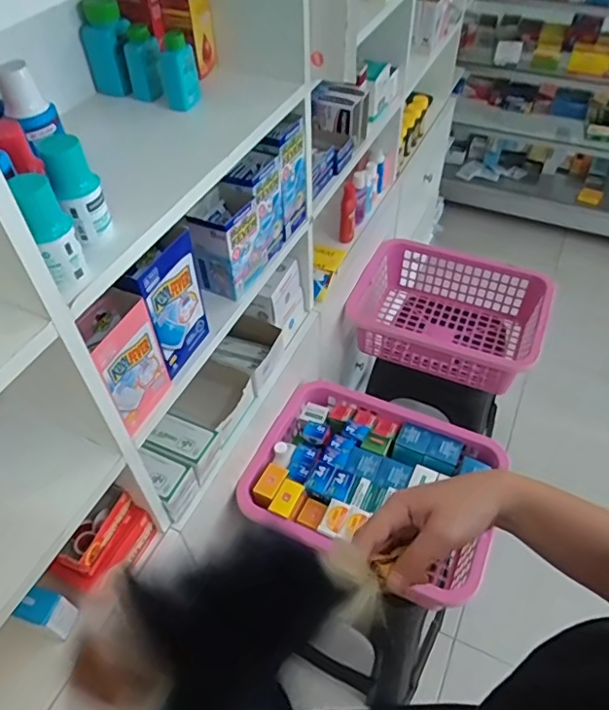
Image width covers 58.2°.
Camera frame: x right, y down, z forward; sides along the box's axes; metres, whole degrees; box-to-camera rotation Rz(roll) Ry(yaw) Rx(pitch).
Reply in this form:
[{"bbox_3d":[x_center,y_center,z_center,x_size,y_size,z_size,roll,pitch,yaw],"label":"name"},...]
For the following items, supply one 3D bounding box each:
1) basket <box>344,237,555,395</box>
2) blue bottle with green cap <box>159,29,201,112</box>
[{"bbox_3d":[0.314,-0.077,1.257,0.405,0.159,0.308,20,52,18],"label":"basket"},{"bbox_3d":[-0.155,-0.355,0.676,0.042,0.082,0.050,-14,49,-11],"label":"blue bottle with green cap"}]

